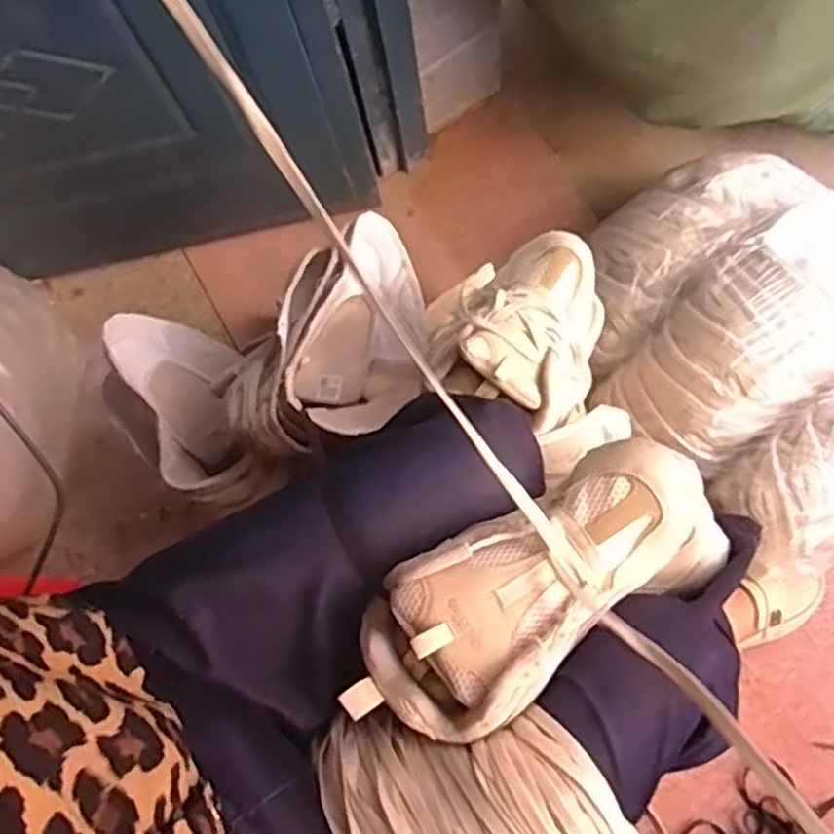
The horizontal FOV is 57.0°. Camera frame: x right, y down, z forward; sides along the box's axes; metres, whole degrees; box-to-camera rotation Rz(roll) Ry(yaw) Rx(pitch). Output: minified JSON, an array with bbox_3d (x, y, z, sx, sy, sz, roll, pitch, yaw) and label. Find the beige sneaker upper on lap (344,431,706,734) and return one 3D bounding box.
[{"bbox_3d":[0.073,0.098,0.461,0.248,0.061,0.097,-33,76,-11],"label":"beige sneaker upper on lap"}]

